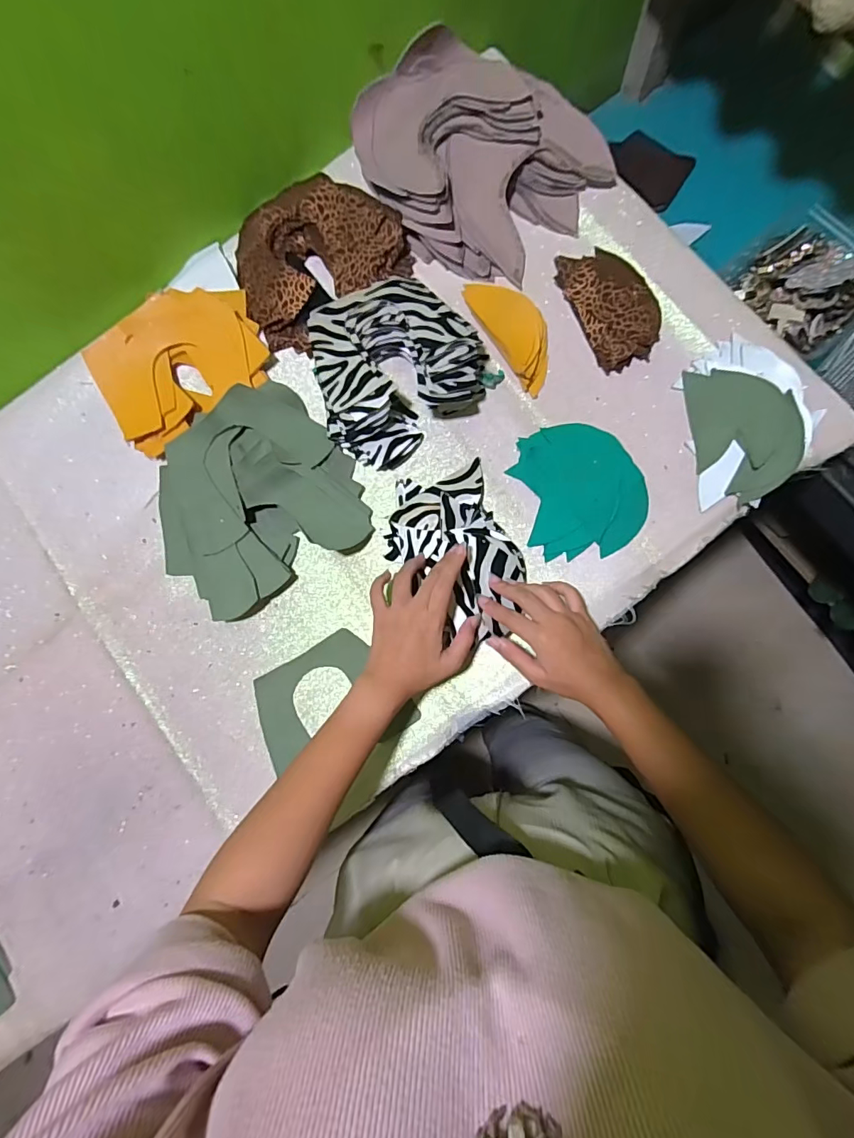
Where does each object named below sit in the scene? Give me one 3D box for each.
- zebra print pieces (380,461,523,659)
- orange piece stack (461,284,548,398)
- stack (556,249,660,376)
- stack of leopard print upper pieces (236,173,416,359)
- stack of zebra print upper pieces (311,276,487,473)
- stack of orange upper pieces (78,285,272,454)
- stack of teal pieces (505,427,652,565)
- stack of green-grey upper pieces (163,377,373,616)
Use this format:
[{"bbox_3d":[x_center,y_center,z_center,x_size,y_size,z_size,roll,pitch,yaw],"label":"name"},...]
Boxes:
[{"bbox_3d":[0.028,-0.016,0.494,0.120,0.032,0.180,-21,82,2],"label":"zebra print pieces"},{"bbox_3d":[0.096,-0.263,0.527,0.060,0.029,0.139,-34,81,0],"label":"orange piece stack"},{"bbox_3d":[0.201,-0.288,0.526,0.078,0.015,0.135,-26,81,0],"label":"stack"},{"bbox_3d":[-0.129,-0.357,0.553,0.193,0.033,0.157,-36,81,0],"label":"stack of leopard print upper pieces"},{"bbox_3d":[-0.041,-0.221,0.508,0.185,0.046,0.177,-34,81,0],"label":"stack of zebra print upper pieces"},{"bbox_3d":[-0.279,-0.232,0.552,0.184,0.031,0.147,-29,81,1],"label":"stack of orange upper pieces"},{"bbox_3d":[0.161,-0.084,0.499,0.122,0.029,0.136,-13,82,3],"label":"stack of teal pieces"},{"bbox_3d":[-0.188,-0.067,0.516,0.223,0.045,0.200,-40,81,-1],"label":"stack of green-grey upper pieces"}]

